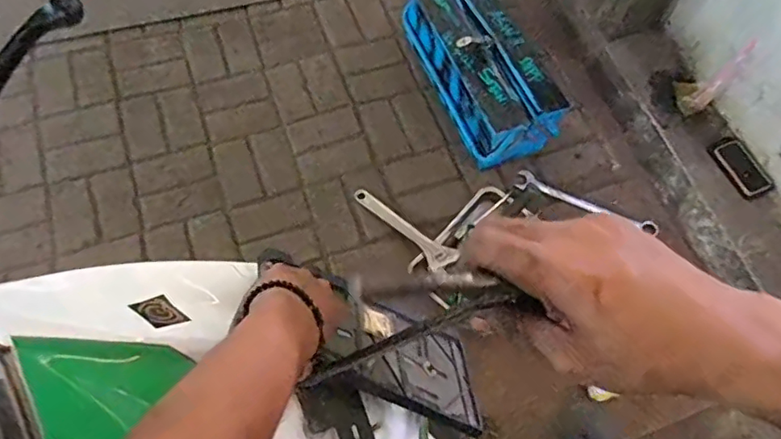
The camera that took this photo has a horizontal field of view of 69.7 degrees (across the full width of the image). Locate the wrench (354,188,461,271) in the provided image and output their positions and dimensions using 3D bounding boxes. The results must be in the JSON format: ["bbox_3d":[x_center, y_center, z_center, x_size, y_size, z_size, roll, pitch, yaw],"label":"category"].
[{"bbox_3d":[0.028,0.026,1.450,0.315,0.028,0.075,34,68,11],"label":"wrench"}]

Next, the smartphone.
[{"bbox_3d":[0.907,-0.135,1.451,0.086,0.016,0.169,-34,80,-1],"label":"smartphone"}]

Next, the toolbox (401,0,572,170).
[{"bbox_3d":[0.251,-0.440,1.563,0.243,0.191,0.560,-22,69,-13],"label":"toolbox"}]

